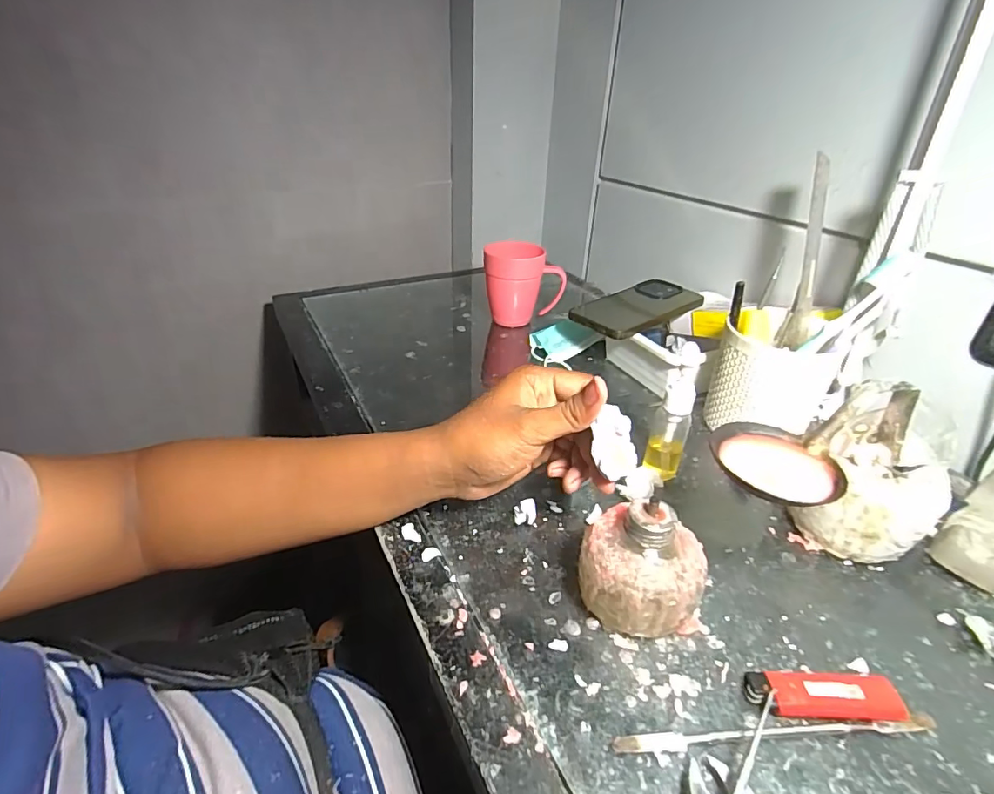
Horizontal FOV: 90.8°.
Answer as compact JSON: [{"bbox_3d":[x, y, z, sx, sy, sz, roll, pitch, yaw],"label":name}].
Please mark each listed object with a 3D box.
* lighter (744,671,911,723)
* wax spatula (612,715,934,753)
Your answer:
[{"bbox_3d":[0.179,0.165,0.270,0.081,0.012,0.022,1,33,0],"label":"lighter"},{"bbox_3d":[0.146,0.176,0.257,0.170,0.005,0.009,-2,34,-4],"label":"wax spatula"}]

